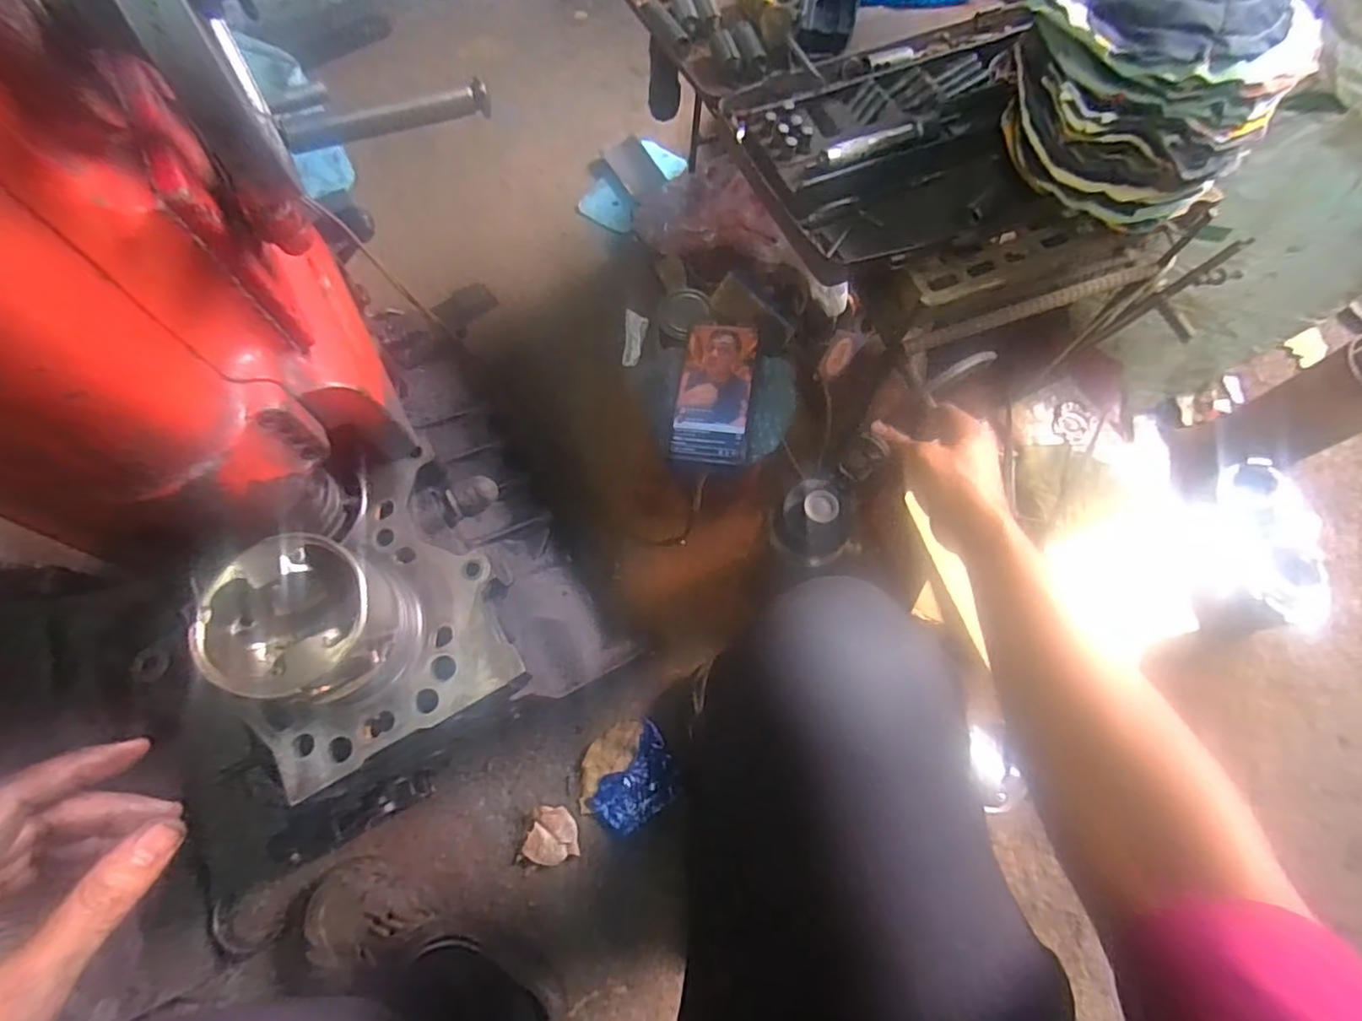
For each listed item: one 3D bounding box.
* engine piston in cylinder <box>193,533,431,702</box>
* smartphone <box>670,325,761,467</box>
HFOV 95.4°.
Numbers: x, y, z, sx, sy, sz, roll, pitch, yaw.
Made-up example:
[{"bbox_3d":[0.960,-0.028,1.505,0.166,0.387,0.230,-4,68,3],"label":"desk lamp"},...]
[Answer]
[{"bbox_3d":[-0.223,0.068,0.375,0.094,0.082,0.089,8,69,2],"label":"engine piston in cylinder"},{"bbox_3d":[0.034,-0.116,0.613,0.074,0.015,0.155,8,69,1],"label":"smartphone"}]

